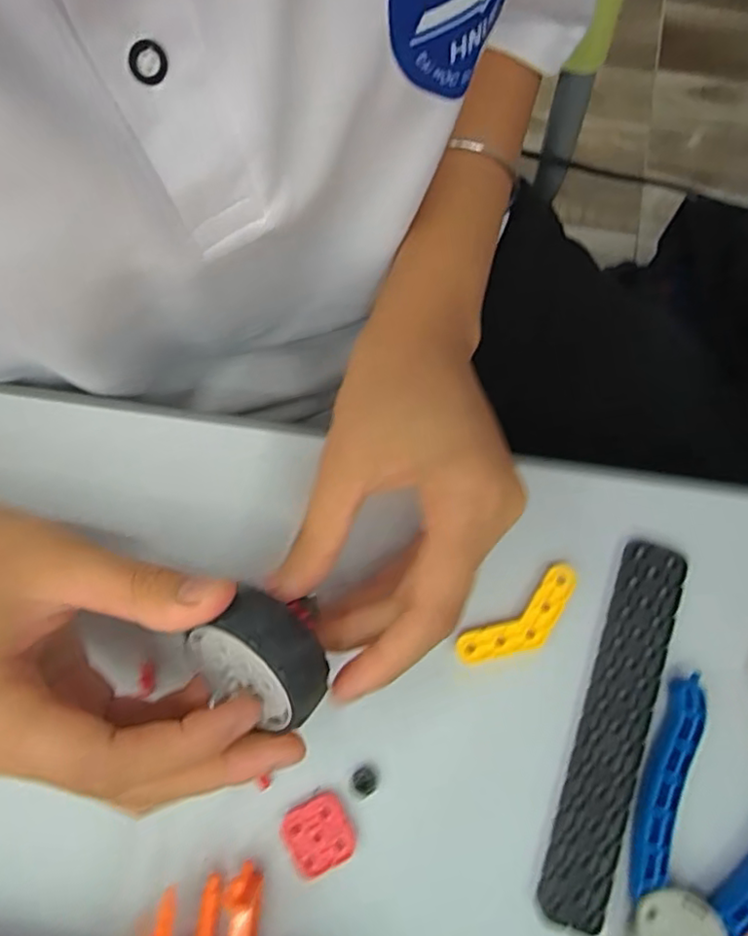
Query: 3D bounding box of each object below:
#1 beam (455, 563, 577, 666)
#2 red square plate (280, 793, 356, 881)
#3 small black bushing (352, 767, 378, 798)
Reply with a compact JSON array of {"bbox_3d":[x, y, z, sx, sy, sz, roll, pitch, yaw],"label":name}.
[{"bbox_3d":[0.061,0.064,0.251,0.057,0.006,0.021,-36,80,-5],"label":"beam"},{"bbox_3d":[-0.022,0.145,0.239,0.025,0.004,0.025,-25,79,-3],"label":"red square plate"},{"bbox_3d":[-0.004,0.126,0.244,0.010,0.004,0.010,0,79,2],"label":"small black bushing"}]

